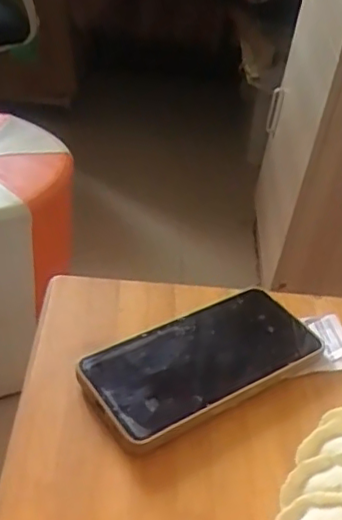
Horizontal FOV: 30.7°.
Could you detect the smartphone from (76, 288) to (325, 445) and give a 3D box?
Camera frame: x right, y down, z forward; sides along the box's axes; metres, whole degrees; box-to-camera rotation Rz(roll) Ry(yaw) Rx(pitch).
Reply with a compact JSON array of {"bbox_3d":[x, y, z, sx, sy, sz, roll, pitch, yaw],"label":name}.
[{"bbox_3d":[0.025,0.068,0.431,0.168,0.016,0.078,-21,47,-31],"label":"smartphone"}]

